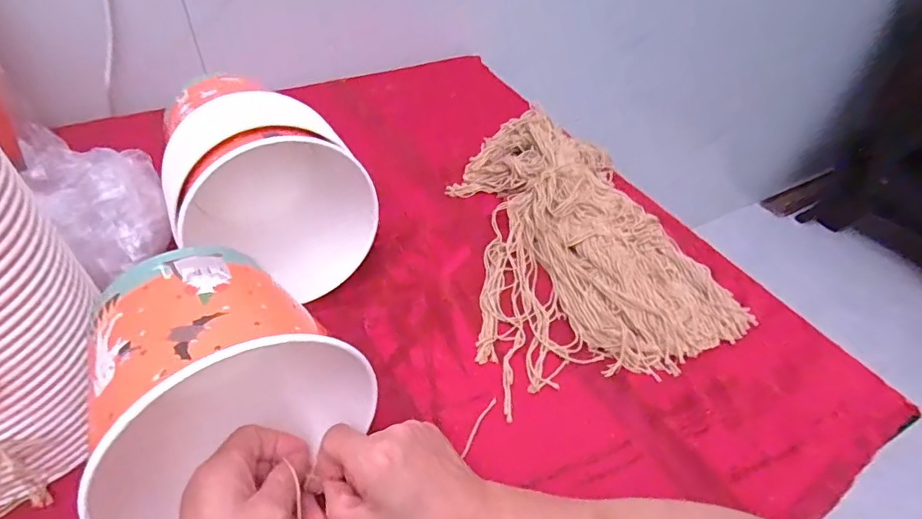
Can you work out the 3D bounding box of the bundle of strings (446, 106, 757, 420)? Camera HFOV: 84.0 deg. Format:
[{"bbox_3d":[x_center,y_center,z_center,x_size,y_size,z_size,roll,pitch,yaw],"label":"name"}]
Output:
[{"bbox_3d":[0.110,-0.038,0.555,0.257,0.045,0.365,-10,46,-14],"label":"bundle of strings"}]

